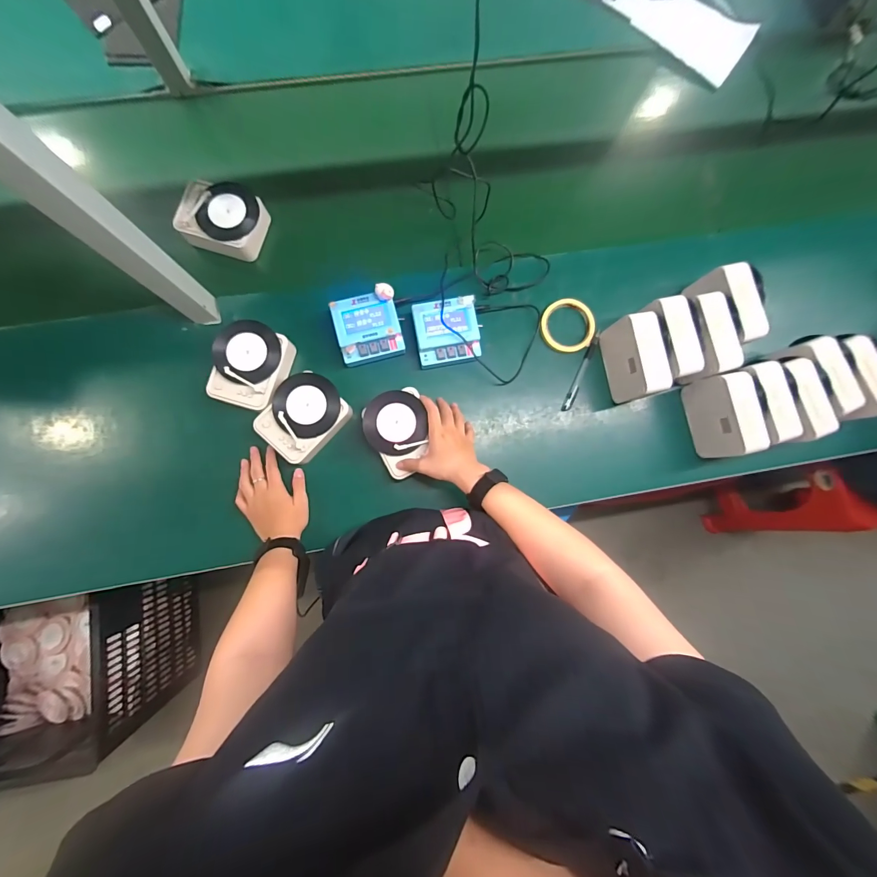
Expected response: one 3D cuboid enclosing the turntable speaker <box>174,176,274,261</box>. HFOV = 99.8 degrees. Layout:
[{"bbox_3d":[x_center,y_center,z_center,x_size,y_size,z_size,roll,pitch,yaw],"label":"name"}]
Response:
[{"bbox_3d":[-0.362,-0.371,0.627,0.123,0.041,0.107,15,84,-1],"label":"turntable speaker"}]

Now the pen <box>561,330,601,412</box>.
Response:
[{"bbox_3d":[0.250,-0.118,0.643,0.016,0.011,0.152,23,84,0],"label":"pen"}]

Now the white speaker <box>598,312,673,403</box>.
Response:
[{"bbox_3d":[0.318,-0.129,0.601,0.049,0.104,0.123,-13,85,-4],"label":"white speaker"}]

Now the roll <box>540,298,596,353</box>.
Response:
[{"bbox_3d":[0.227,-0.198,0.646,0.094,0.012,0.095,0,84,-2],"label":"roll"}]

